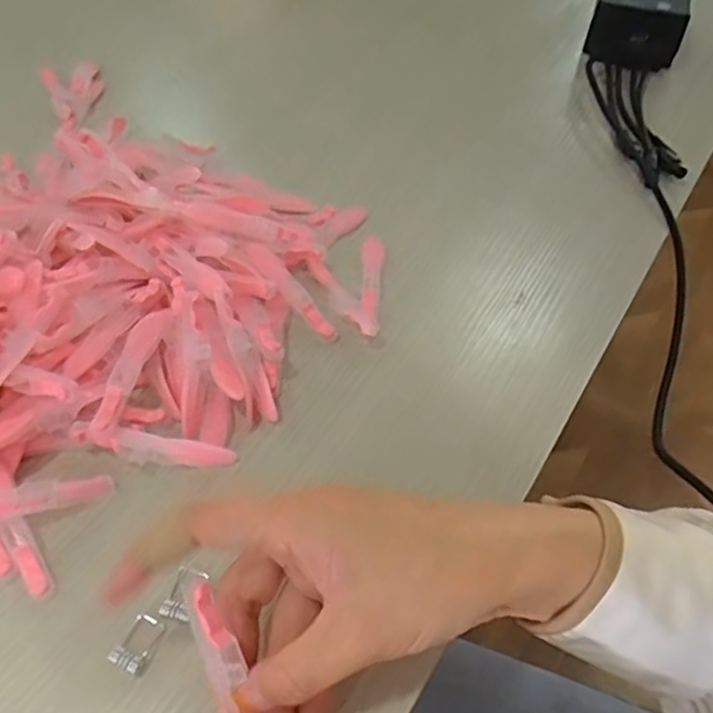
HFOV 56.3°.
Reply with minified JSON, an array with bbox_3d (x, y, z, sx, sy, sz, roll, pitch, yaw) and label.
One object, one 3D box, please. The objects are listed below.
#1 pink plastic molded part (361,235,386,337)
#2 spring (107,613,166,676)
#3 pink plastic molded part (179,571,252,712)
[{"bbox_3d":[0.010,-0.043,0.406,0.013,0.011,0.083,3,53,-1],"label":"pink plastic molded part"},{"bbox_3d":[-0.093,0.122,0.283,0.014,0.007,0.023,22,55,12],"label":"spring"},{"bbox_3d":[-0.048,0.116,0.244,0.013,0.009,0.076,-17,92,-16],"label":"pink plastic molded part"}]

